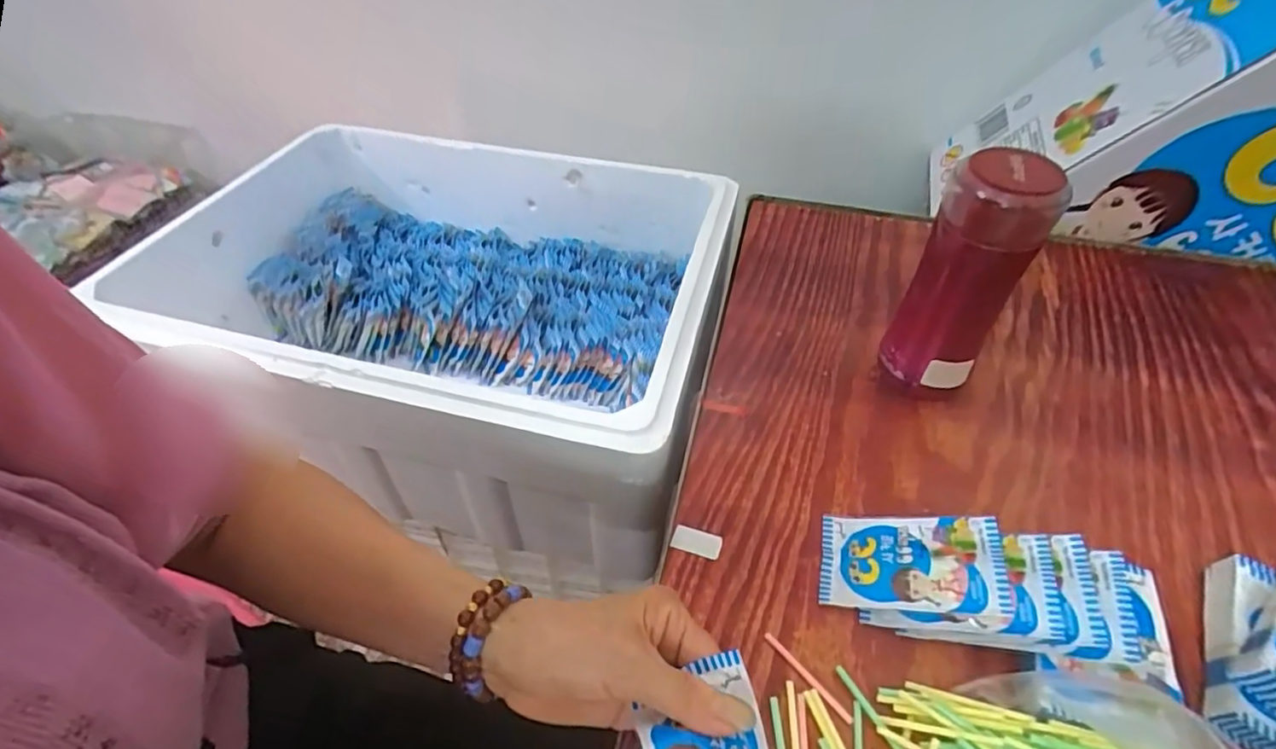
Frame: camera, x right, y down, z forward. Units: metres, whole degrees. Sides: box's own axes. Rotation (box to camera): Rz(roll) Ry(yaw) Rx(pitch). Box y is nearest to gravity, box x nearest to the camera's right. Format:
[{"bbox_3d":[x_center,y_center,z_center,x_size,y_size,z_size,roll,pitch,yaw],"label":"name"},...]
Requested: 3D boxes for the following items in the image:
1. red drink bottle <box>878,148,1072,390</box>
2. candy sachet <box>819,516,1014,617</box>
[{"bbox_3d":[0.230,-0.058,0.436,0.058,0.191,0.055,-6,47,-5],"label":"red drink bottle"},{"bbox_3d":[0.168,0.116,0.377,0.104,0.007,0.064,-6,40,26],"label":"candy sachet"}]

